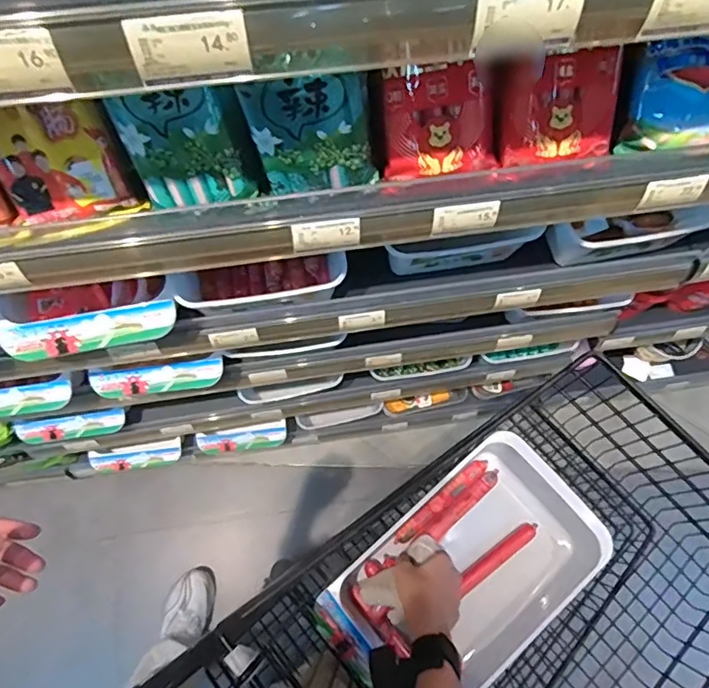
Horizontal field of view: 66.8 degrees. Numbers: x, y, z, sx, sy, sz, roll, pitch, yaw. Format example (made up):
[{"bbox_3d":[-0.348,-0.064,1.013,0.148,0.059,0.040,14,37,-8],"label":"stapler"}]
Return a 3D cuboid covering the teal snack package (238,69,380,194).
[{"bbox_3d":[-0.030,-0.165,0.434,0.101,0.114,0.030,-17,73,-8],"label":"teal snack package"}]

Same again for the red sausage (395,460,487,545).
[{"bbox_3d":[0.124,0.223,0.764,0.165,0.018,0.025,-38,77,-14],"label":"red sausage"}]

